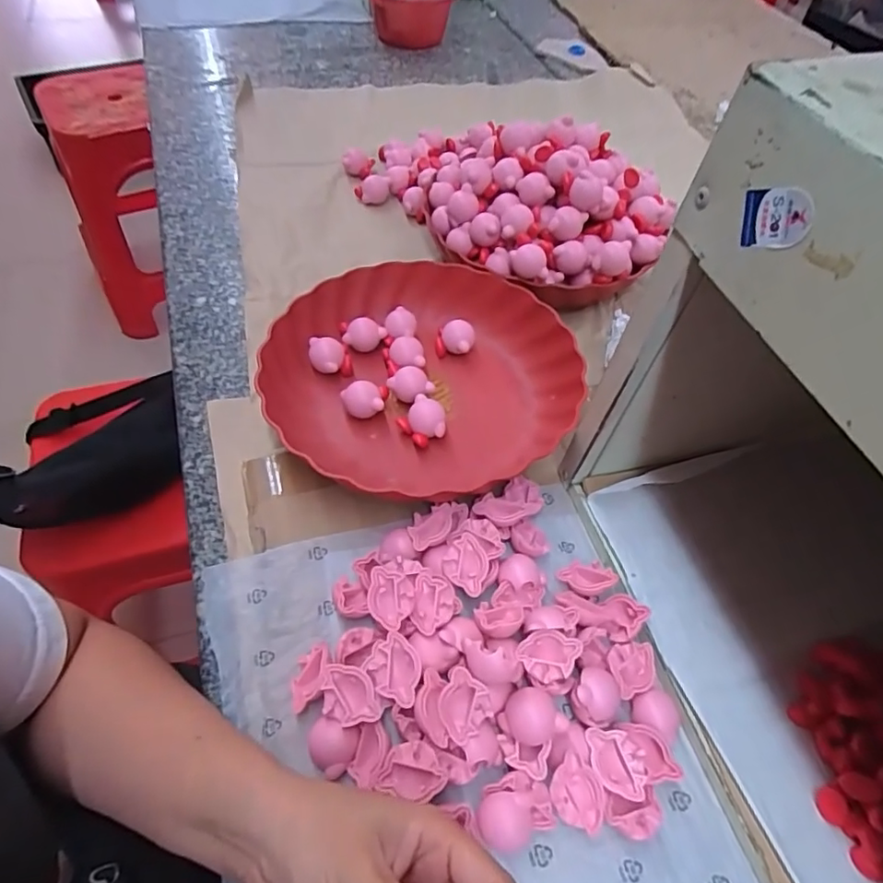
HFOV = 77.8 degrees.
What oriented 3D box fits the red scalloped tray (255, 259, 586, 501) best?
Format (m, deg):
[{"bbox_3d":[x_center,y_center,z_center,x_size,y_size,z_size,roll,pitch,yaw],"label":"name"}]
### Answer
[{"bbox_3d":[-0.011,-0.060,0.437,0.232,0.037,0.221,13,57,8],"label":"red scalloped tray"}]

